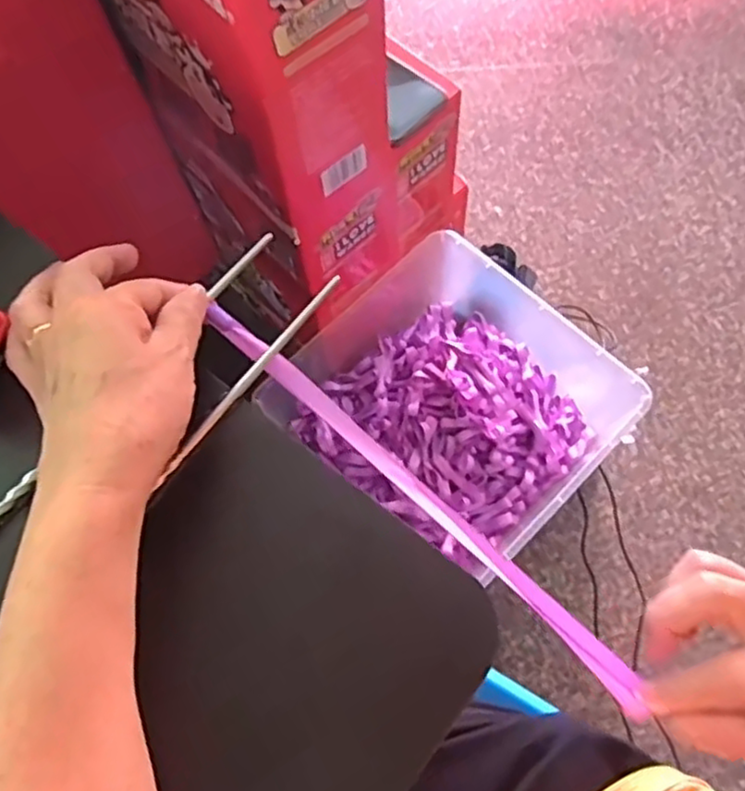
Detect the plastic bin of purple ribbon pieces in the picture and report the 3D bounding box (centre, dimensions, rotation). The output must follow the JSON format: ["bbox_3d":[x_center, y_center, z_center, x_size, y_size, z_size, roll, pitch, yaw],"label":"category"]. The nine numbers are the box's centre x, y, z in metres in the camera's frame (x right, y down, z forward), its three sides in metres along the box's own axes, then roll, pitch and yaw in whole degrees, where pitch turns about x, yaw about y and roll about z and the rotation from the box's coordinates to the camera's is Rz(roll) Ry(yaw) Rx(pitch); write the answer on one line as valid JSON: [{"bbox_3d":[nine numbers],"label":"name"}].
[{"bbox_3d":[0.096,-0.007,0.757,0.294,0.115,0.276,42,76,17],"label":"plastic bin of purple ribbon pieces"}]

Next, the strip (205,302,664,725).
[{"bbox_3d":[0.024,0.051,0.344,0.279,0.012,0.015,42,75,5],"label":"strip"}]

